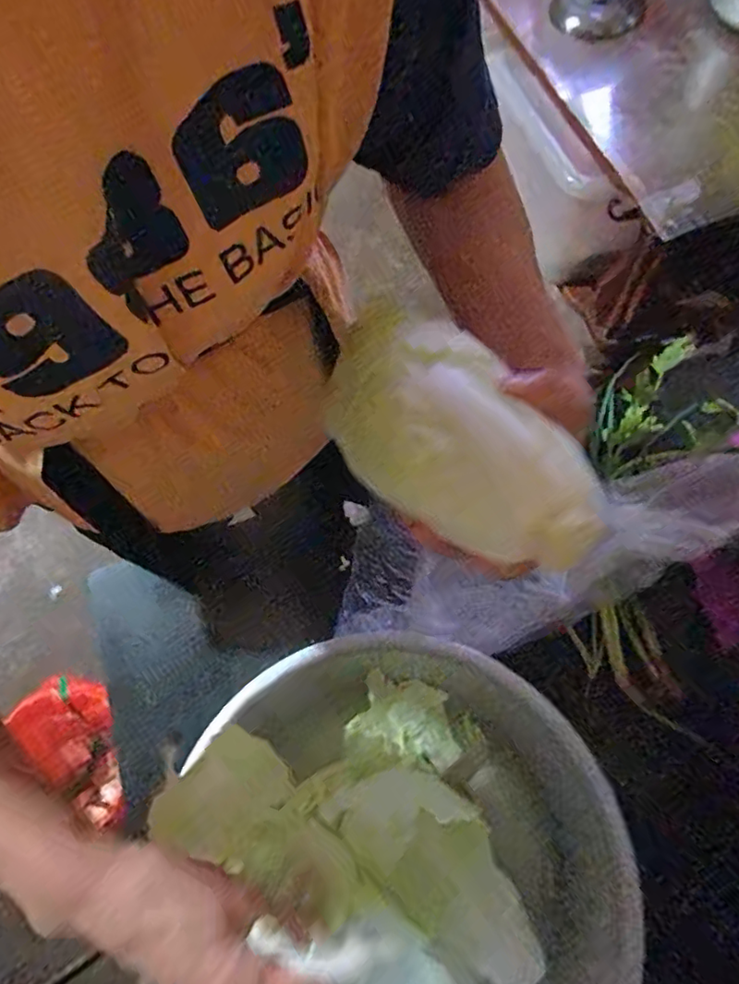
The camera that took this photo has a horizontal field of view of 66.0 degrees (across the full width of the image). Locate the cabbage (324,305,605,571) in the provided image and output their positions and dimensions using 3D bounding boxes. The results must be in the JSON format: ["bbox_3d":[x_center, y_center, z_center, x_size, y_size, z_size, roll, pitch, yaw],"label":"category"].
[{"bbox_3d":[0.043,-0.021,0.292,0.073,0.072,0.156,-34,69,-11],"label":"cabbage"}]

